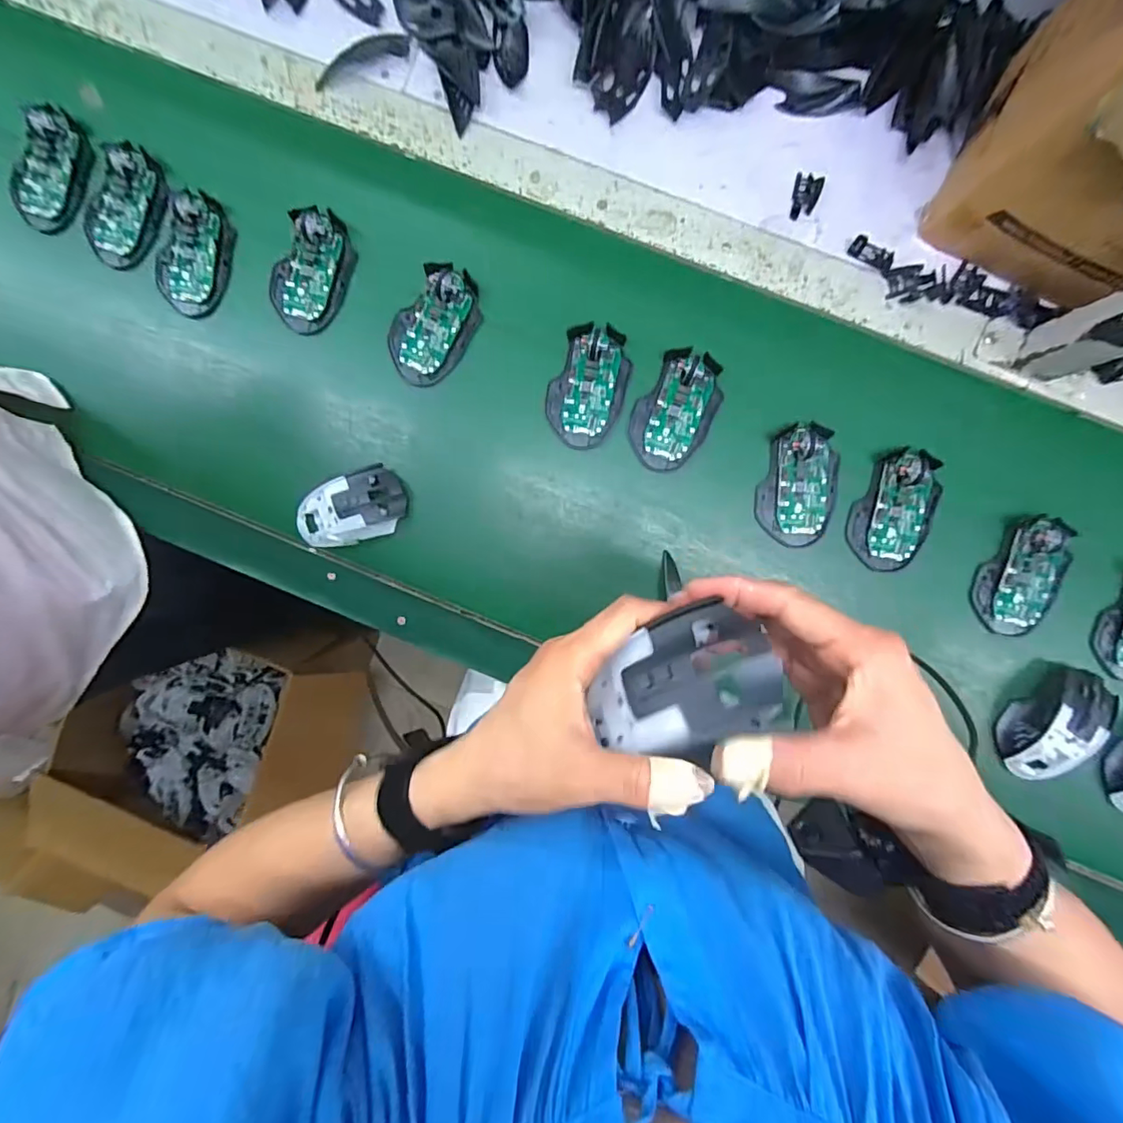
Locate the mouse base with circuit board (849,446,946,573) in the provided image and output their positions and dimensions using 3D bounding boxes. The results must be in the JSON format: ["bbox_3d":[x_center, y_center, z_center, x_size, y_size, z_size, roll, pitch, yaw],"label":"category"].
[{"bbox_3d":[0.325,-0.049,0.497,0.074,0.020,0.115,16,95,3],"label":"mouse base with circuit board"}]

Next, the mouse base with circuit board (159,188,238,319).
[{"bbox_3d":[-0.378,-0.314,0.529,0.071,0.021,0.117,15,95,3],"label":"mouse base with circuit board"}]

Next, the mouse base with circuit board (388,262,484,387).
[{"bbox_3d":[-0.126,-0.234,0.515,0.073,0.027,0.113,39,96,0],"label":"mouse base with circuit board"}]

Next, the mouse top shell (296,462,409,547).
[{"bbox_3d":[-0.215,-0.051,0.527,0.115,0.036,0.069,-22,91,4],"label":"mouse top shell"}]

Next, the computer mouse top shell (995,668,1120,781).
[{"bbox_3d":[0.471,0.155,0.496,0.058,0.044,0.115,33,92,2],"label":"computer mouse top shell"}]

